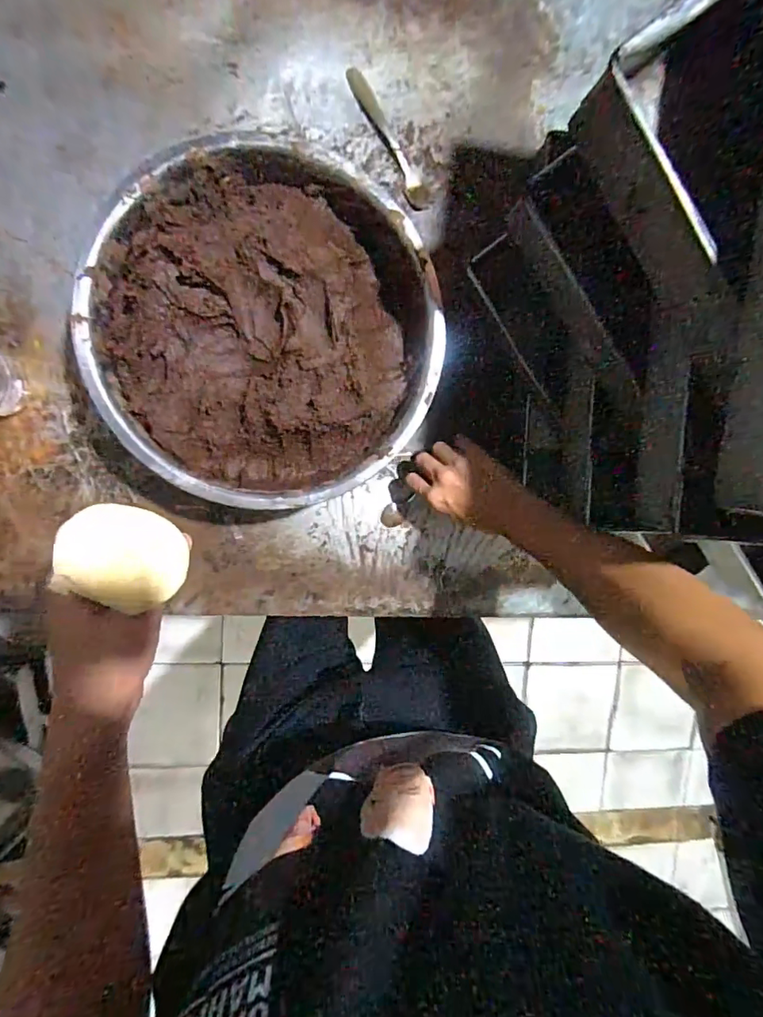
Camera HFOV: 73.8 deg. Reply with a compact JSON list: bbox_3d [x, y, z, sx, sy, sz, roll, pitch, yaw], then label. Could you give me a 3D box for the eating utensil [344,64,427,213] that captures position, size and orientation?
[{"bbox_3d":[0.007,-0.443,0.609,0.024,0.008,0.170,-32,98,-4],"label":"eating utensil"}]

